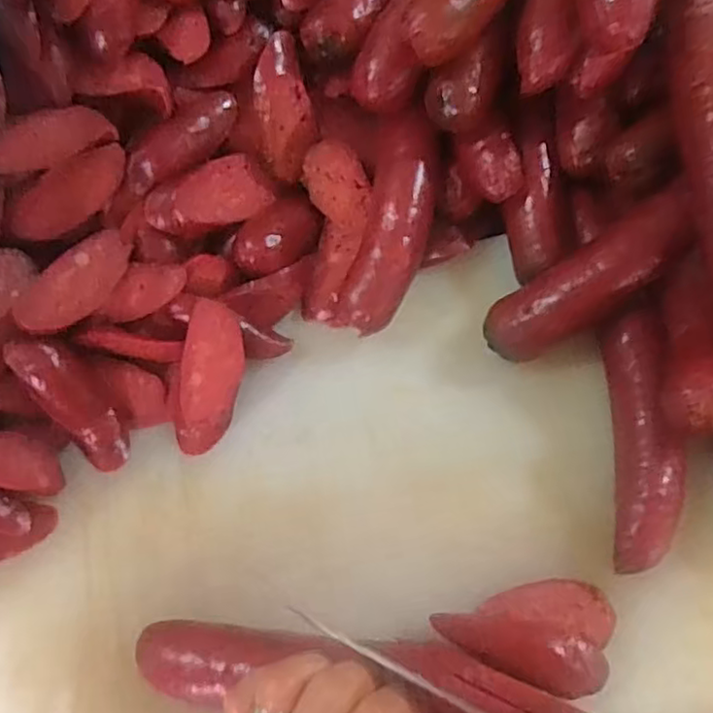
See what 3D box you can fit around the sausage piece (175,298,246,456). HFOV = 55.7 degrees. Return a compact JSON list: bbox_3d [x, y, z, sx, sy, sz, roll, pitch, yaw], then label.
[{"bbox_3d":[-0.085,0.012,0.394,0.033,0.012,0.087,10,98,6],"label":"sausage piece"}]

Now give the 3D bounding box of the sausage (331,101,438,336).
[{"bbox_3d":[0.021,-0.080,0.412,0.045,0.036,0.132,13,88,8],"label":"sausage"}]

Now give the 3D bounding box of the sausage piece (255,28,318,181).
[{"bbox_3d":[-0.042,-0.148,0.402,0.032,0.019,0.082,-3,101,1],"label":"sausage piece"}]

